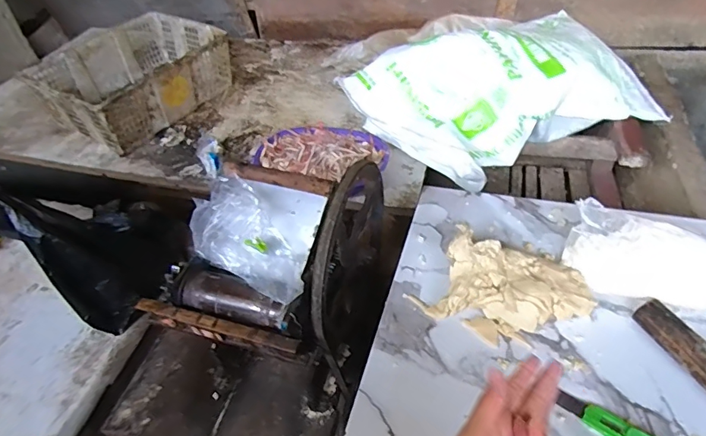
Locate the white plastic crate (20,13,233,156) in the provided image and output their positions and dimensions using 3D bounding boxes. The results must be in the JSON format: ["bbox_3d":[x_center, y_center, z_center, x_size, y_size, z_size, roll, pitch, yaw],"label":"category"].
[{"bbox_3d":[-0.622,-0.405,1.370,0.348,0.159,0.468,24,51,25],"label":"white plastic crate"}]

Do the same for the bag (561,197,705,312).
[{"bbox_3d":[0.340,0.050,0.559,0.159,0.078,0.072,17,49,19],"label":"bag"}]

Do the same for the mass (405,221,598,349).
[{"bbox_3d":[0.184,0.080,0.571,0.194,0.052,0.132,19,50,21],"label":"mass"}]

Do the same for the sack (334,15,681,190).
[{"bbox_3d":[0.360,-0.316,1.134,0.647,0.193,0.426,-21,48,-16],"label":"sack"}]

